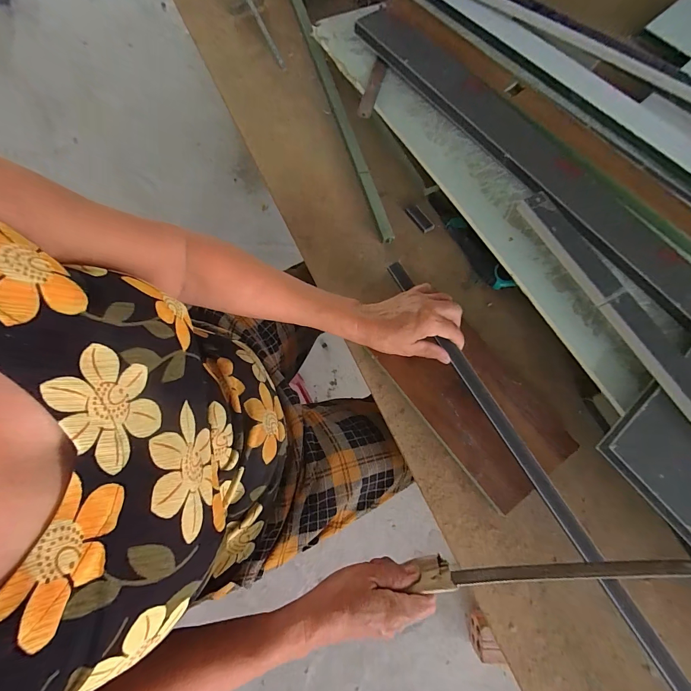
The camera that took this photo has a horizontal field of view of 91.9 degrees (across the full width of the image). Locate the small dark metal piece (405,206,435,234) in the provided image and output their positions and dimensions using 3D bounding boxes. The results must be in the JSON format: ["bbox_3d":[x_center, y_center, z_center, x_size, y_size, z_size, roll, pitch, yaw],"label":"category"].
[{"bbox_3d":[0.114,-0.192,0.507,0.020,0.006,0.050,-34,77,-9],"label":"small dark metal piece"}]

